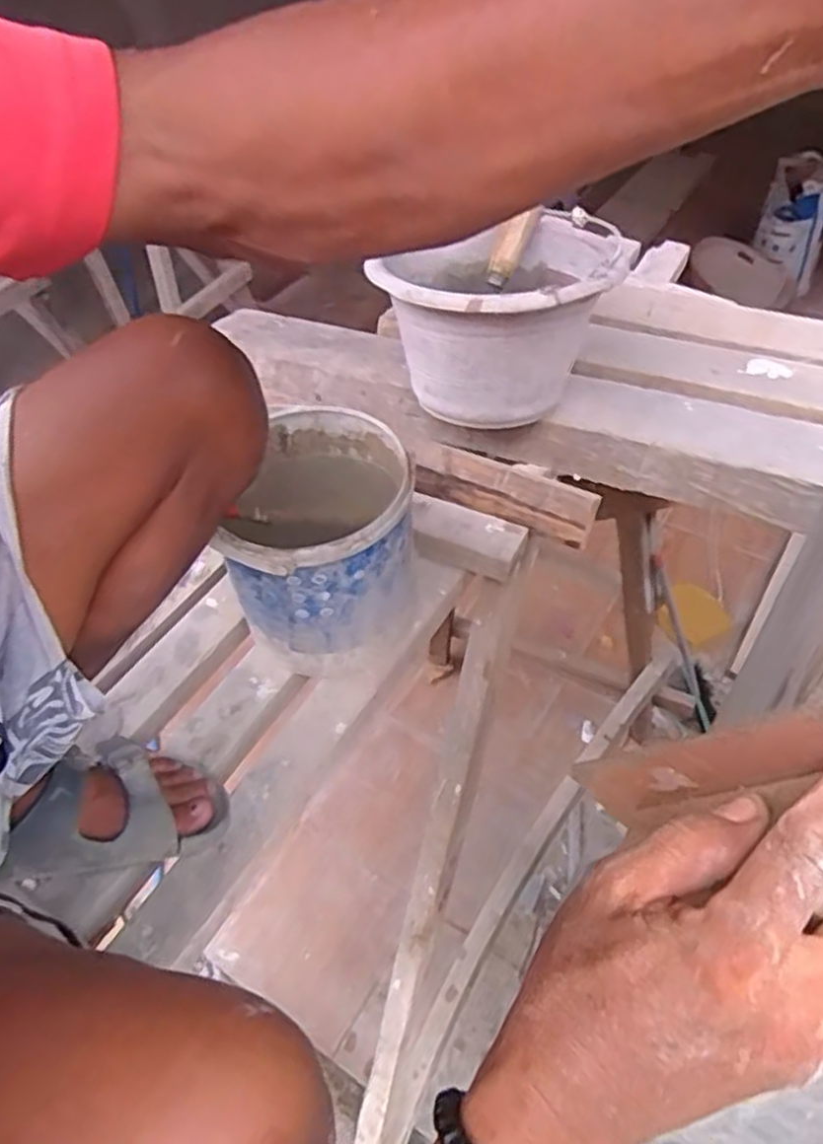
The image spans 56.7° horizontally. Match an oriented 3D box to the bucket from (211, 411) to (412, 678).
[{"bbox_3d":[-0.080,-0.028,0.723,0.159,0.168,0.182,0,49,4],"label":"bucket"}]

